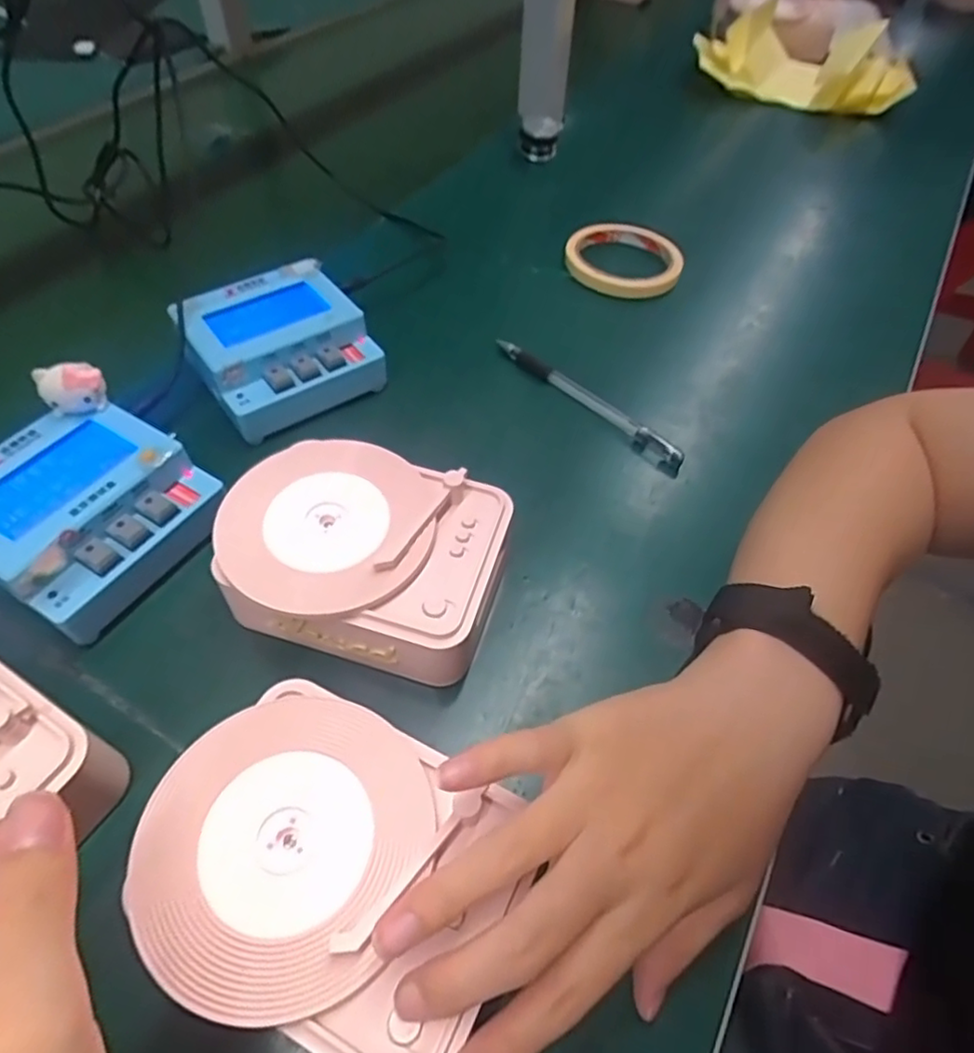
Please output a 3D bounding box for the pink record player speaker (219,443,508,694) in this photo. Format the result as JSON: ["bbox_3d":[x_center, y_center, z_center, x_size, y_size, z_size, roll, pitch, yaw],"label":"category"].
[{"bbox_3d":[-0.058,0.014,0.321,0.133,0.055,0.103,13,53,7],"label":"pink record player speaker"}]

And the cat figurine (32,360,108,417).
[{"bbox_3d":[-0.216,-0.072,0.335,0.030,0.028,0.019,-32,61,-21],"label":"cat figurine"}]

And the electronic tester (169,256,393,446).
[{"bbox_3d":[-0.135,-0.117,0.412,0.104,0.042,0.096,-30,60,-23],"label":"electronic tester"}]

